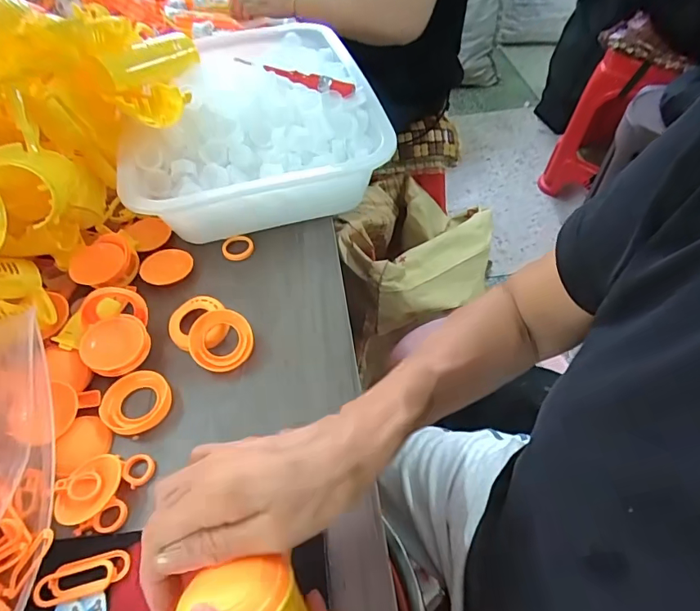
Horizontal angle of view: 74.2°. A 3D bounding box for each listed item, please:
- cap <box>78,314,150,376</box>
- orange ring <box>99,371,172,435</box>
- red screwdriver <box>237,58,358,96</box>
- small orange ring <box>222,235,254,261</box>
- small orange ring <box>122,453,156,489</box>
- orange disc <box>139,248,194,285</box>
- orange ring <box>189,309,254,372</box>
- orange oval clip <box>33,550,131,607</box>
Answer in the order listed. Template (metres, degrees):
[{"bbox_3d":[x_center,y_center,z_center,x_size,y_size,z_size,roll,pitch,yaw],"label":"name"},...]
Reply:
[{"bbox_3d":[-0.222,0.037,0.438,0.058,0.010,0.059,-5,64,-23],"label":"cap"},{"bbox_3d":[-0.193,0.085,0.415,0.059,0.008,0.056,-2,52,2],"label":"orange ring"},{"bbox_3d":[-0.071,-0.277,0.555,0.159,0.018,0.019,18,55,17],"label":"red screwdriver"},{"bbox_3d":[-0.129,-0.067,0.536,0.036,0.011,0.030,-10,52,-4],"label":"small orange ring"},{"bbox_3d":[-0.174,0.135,0.381,0.025,0.005,0.025,-2,52,2],"label":"small orange ring"},{"bbox_3d":[-0.198,-0.043,0.505,0.056,0.010,0.044,-28,79,-36],"label":"orange disc"},{"bbox_3d":[-0.123,0.034,0.442,0.058,0.008,0.057,2,79,-9],"label":"orange ring"},{"bbox_3d":[-0.192,0.195,0.332,0.063,0.005,0.025,-14,52,-7],"label":"orange oval clip"}]

